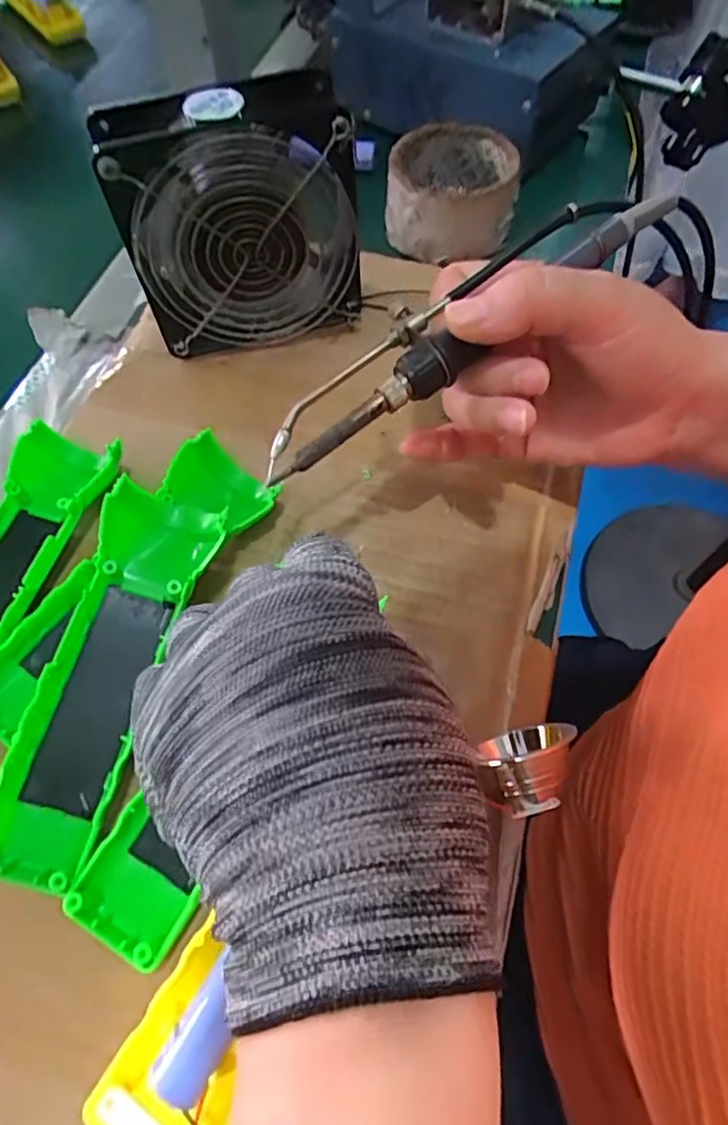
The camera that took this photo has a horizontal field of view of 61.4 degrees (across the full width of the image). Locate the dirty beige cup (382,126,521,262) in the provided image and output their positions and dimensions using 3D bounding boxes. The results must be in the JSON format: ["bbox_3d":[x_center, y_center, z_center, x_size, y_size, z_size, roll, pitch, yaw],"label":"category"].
[{"bbox_3d":[0.059,-0.251,0.424,0.086,0.055,0.081,4,62,4],"label":"dirty beige cup"}]

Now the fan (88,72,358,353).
[{"bbox_3d":[-0.065,-0.179,0.334,0.119,0.126,0.048,-10,62,-3],"label":"fan"}]

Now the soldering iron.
[{"bbox_3d":[0.042,-0.101,0.252,0.205,0.014,0.030,-38,66,-8],"label":"soldering iron"}]

